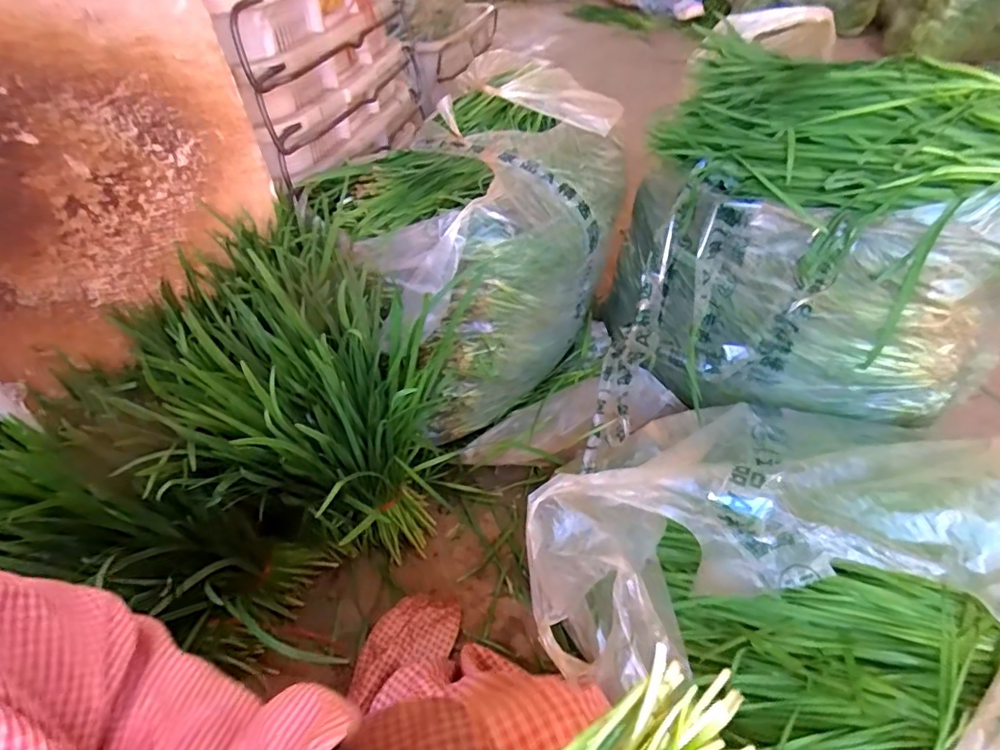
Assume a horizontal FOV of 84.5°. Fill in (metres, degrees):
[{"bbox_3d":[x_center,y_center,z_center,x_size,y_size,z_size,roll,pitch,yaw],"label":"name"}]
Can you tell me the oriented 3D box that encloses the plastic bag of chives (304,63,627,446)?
[{"bbox_3d":[-0.011,-0.192,0.892,0.299,0.393,0.467,34,56,31],"label":"plastic bag of chives"}]

